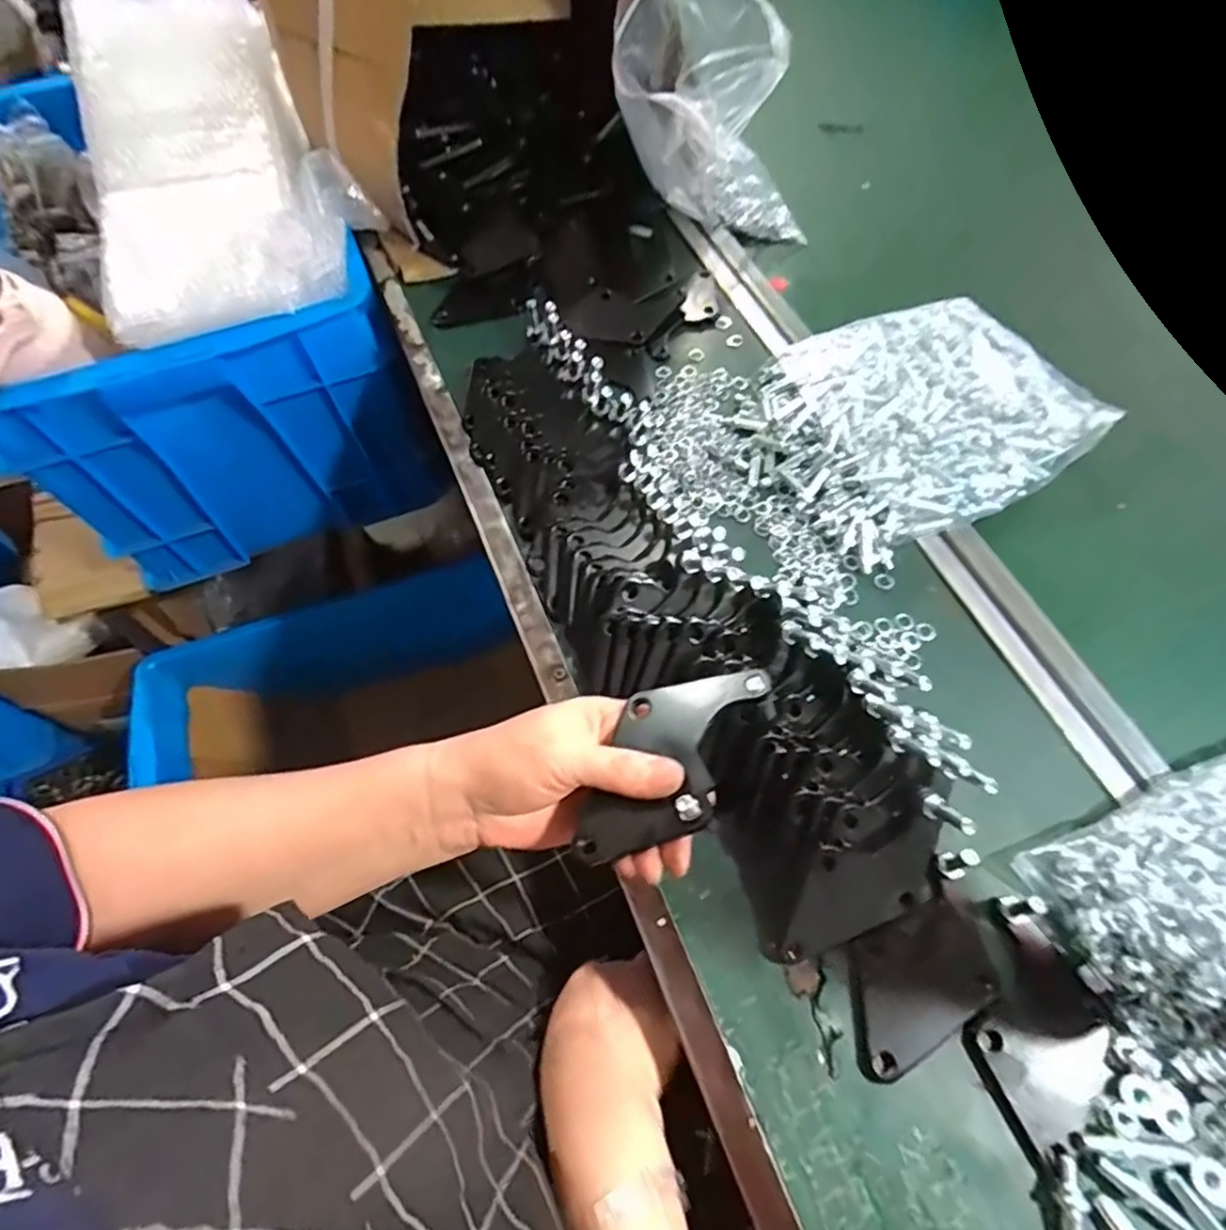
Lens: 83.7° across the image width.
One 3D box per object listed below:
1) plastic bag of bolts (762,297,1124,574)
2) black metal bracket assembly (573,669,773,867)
[{"bbox_3d":[0.233,-0.158,0.532,0.226,0.031,0.195,-25,64,-11],"label":"plastic bag of bolts"},{"bbox_3d":[0.024,0.067,0.318,0.057,0.012,0.110,19,68,30],"label":"black metal bracket assembly"}]

